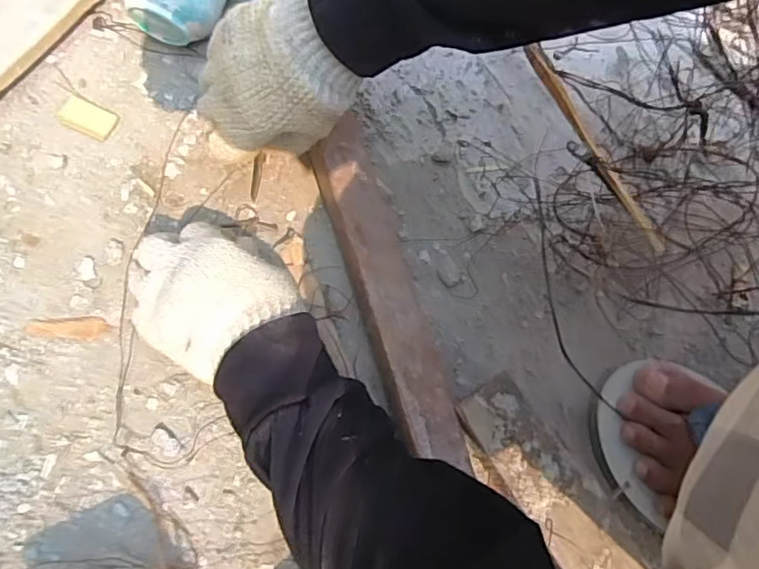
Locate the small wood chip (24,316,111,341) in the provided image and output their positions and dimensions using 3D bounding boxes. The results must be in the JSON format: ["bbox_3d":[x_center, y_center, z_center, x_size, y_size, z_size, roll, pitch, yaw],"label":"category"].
[{"bbox_3d":[-0.223,0.032,0.416,0.056,0.004,0.017,-4,80,-4],"label":"small wood chip"}]

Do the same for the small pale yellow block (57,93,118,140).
[{"bbox_3d":[-0.226,-0.129,0.449,0.045,0.004,0.025,25,79,2],"label":"small pale yellow block"}]

